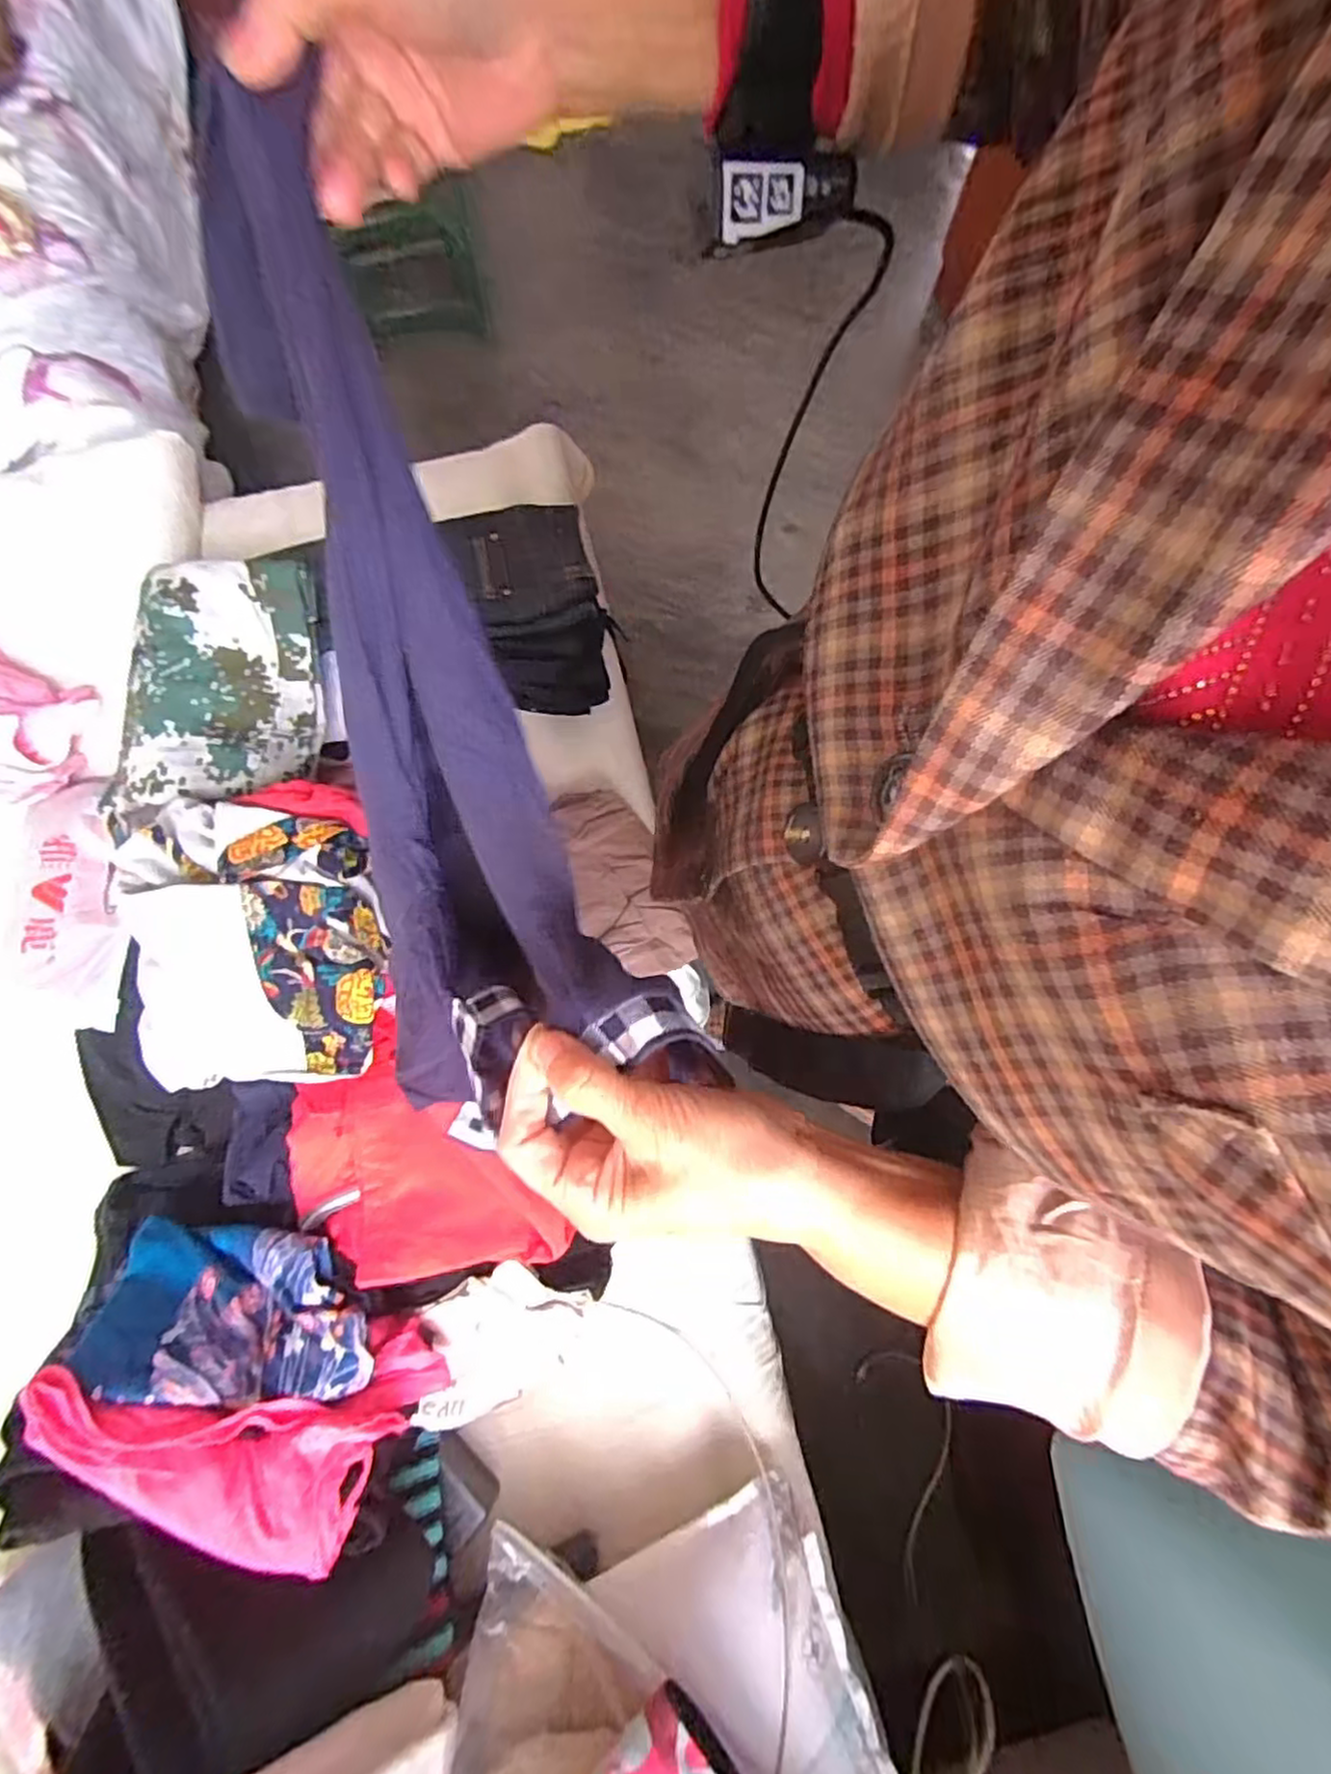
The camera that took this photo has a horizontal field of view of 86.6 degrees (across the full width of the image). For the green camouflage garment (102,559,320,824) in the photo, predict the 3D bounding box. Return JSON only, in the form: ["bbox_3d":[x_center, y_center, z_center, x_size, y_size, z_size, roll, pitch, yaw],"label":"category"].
[{"bbox_3d":[-0.479,-0.205,0.715,0.234,0.064,0.250,1,76,0],"label":"green camouflage garment"}]

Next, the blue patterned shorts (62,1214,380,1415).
[{"bbox_3d":[-0.369,0.359,0.606,0.255,0.099,0.123,-3,76,-1],"label":"blue patterned shorts"}]

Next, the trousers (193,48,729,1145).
[{"bbox_3d":[-0.113,-0.081,0.318,0.116,0.209,0.357,-21,77,-6],"label":"trousers"}]

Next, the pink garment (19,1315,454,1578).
[{"bbox_3d":[-0.333,0.433,0.545,0.303,0.052,0.148,5,76,-14],"label":"pink garment"}]

